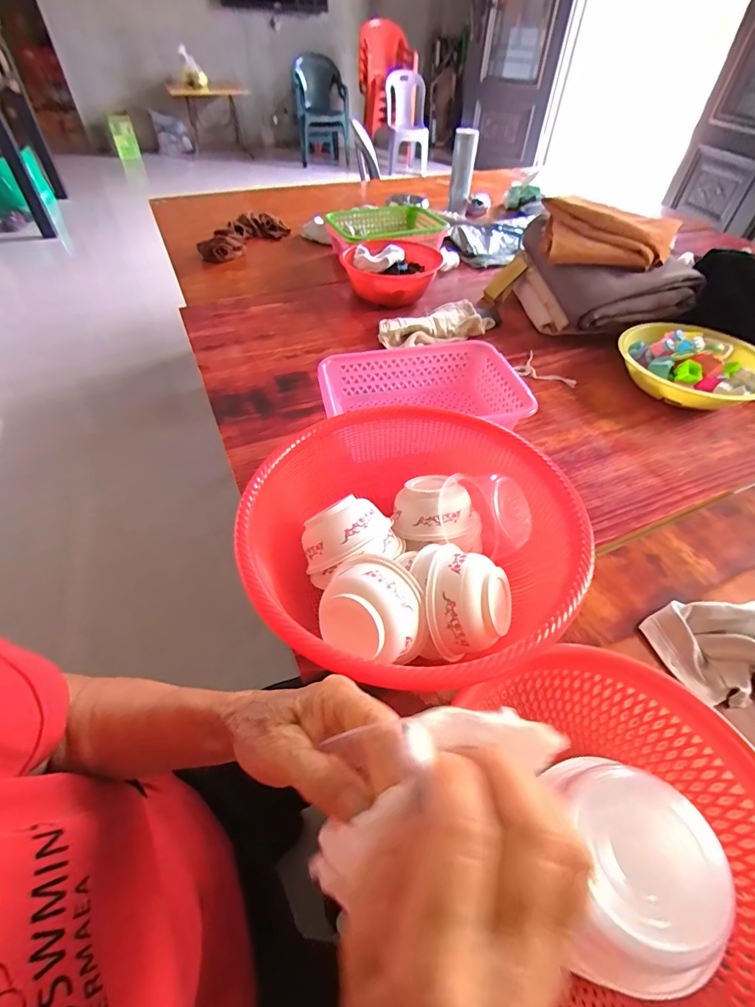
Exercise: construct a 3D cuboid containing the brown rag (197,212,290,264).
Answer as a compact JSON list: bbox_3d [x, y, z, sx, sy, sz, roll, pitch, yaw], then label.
[{"bbox_3d":[-0.375,-0.773,1.218,0.161,0.067,0.312,10,49,6],"label":"brown rag"}]

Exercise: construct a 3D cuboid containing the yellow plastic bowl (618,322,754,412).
[{"bbox_3d":[0.563,-0.248,0.769,0.232,0.082,0.218,1,49,-1],"label":"yellow plastic bowl"}]

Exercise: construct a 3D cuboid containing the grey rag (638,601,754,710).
[{"bbox_3d":[0.381,0.161,0.436,0.184,0.045,0.114,21,51,17],"label":"grey rag"}]

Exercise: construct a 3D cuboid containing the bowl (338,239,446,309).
[{"bbox_3d":[0.033,-0.563,1.035,0.229,0.097,0.241,3,48,2],"label":"bowl"}]

